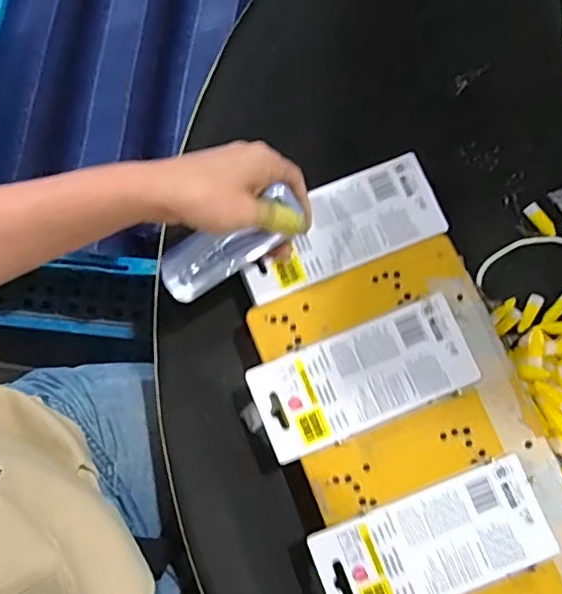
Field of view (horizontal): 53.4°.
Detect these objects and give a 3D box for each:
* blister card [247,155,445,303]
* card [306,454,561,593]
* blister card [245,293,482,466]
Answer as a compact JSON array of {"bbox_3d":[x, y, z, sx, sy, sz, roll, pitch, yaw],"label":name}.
[{"bbox_3d":[0.044,-0.054,0.434,0.159,0.004,0.070,-22,79,-4],"label":"blister card"},{"bbox_3d":[0.104,0.171,0.384,0.158,0.005,0.070,-21,79,-4],"label":"card"},{"bbox_3d":[0.059,0.058,0.408,0.157,0.006,0.071,-23,79,-4],"label":"blister card"}]

